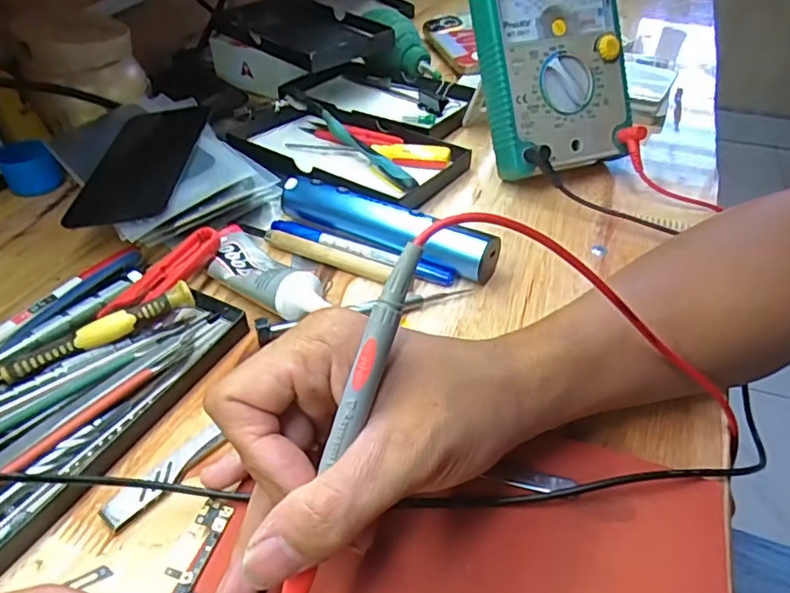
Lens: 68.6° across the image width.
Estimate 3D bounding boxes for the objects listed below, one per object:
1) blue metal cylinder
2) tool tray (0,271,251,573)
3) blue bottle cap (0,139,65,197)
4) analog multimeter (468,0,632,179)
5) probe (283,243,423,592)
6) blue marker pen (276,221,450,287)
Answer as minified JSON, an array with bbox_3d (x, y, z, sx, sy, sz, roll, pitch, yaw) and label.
[{"bbox_3d":[-0.009,-0.046,0.377,0.155,0.027,0.021,22,46,22],"label":"blue metal cylinder"},{"bbox_3d":[-0.164,0.046,0.284,0.093,0.028,0.170,21,45,21],"label":"tool tray"},{"bbox_3d":[-0.286,-0.102,0.452,0.038,0.028,0.043,-28,48,-28],"label":"blue bottle cap"},{"bbox_3d":[0.117,-0.180,0.427,0.111,0.166,0.046,-13,14,-9],"label":"analog multimeter"},{"bbox_3d":[-0.018,0.052,0.194,0.008,0.145,0.011,21,6,21],"label":"probe"},{"bbox_3d":[-0.024,-0.030,0.375,0.131,0.008,0.012,19,44,19],"label":"blue marker pen"}]

